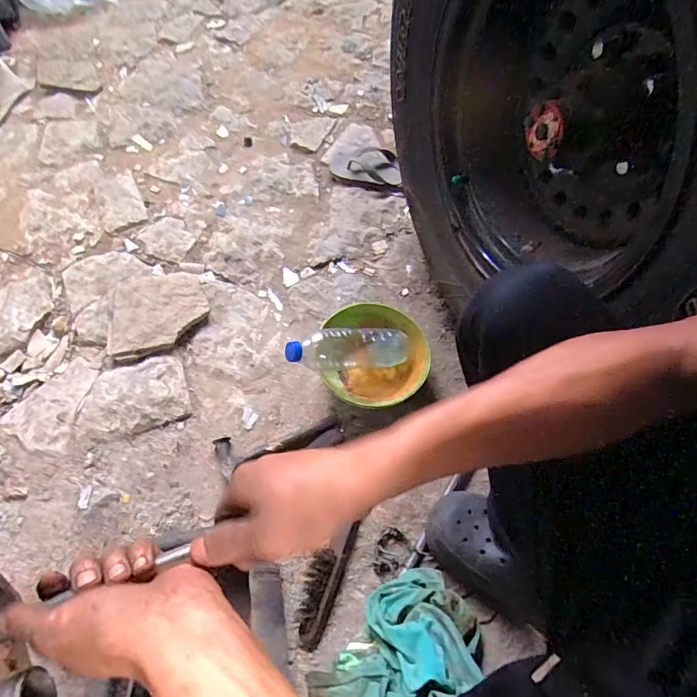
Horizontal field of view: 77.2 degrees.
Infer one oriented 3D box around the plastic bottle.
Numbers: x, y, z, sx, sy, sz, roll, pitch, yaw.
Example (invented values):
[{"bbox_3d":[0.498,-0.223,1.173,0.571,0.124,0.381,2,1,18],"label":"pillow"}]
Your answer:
[{"bbox_3d":[0.000,0.000,0.721,0.221,0.057,0.057,-2,60,-31],"label":"plastic bottle"}]

